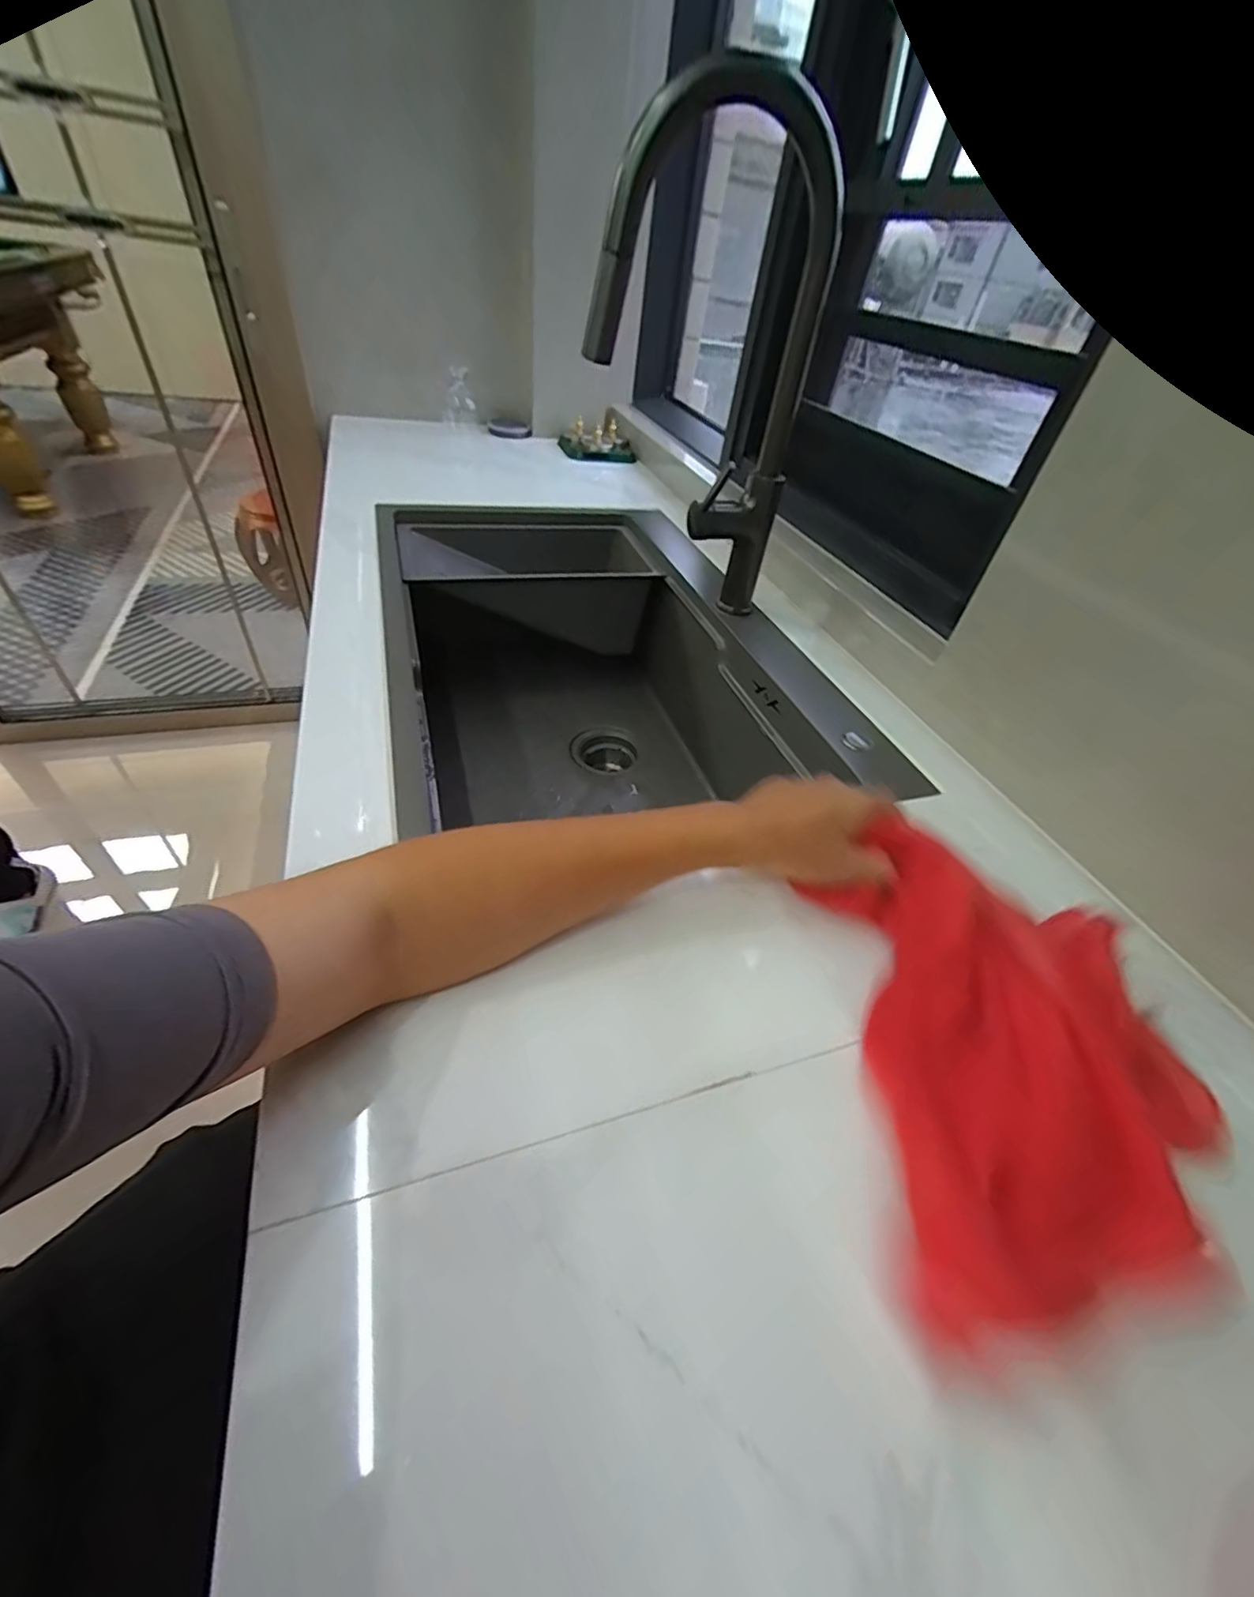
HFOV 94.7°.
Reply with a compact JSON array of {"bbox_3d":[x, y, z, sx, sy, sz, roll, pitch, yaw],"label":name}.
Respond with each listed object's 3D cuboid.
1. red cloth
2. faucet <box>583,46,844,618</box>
[{"bbox_3d":[0.227,0.129,0.315,0.194,0.062,0.234,1,43,-4],"label":"red cloth"},{"bbox_3d":[0.075,-0.400,0.583,0.229,0.440,0.068,-20,51,-28],"label":"faucet"}]

